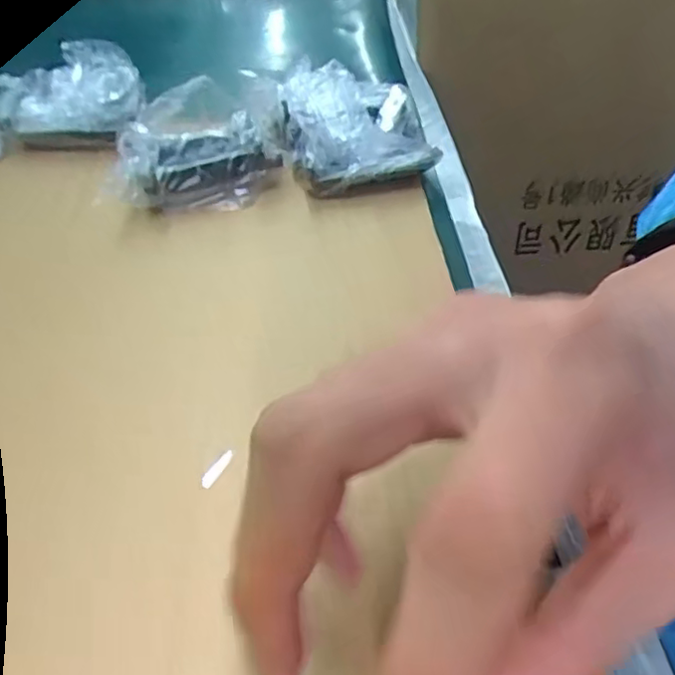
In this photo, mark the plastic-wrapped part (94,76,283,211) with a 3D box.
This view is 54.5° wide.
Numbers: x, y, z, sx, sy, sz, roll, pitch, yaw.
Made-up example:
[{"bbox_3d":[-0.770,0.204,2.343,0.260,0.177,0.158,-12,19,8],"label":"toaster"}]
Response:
[{"bbox_3d":[-0.078,-0.100,0.347,0.090,0.033,0.082,-13,43,-9],"label":"plastic-wrapped part"}]

